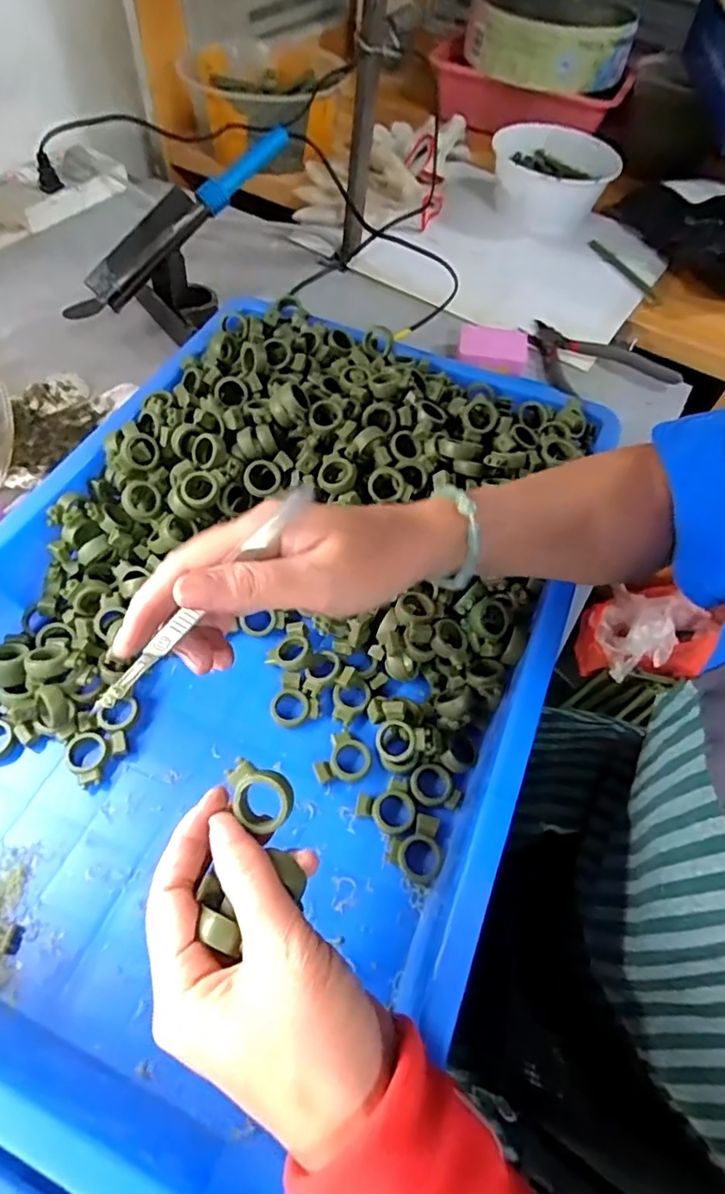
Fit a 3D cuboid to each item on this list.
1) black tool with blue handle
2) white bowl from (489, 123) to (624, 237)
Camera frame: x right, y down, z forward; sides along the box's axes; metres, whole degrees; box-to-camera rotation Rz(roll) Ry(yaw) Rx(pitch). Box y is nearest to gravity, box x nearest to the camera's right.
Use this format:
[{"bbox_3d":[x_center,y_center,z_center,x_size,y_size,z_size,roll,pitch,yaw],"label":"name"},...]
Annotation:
[{"bbox_3d":[-0.191,-0.379,0.577,0.282,0.038,0.040,-41,67,-1],"label":"black tool with blue handle"},{"bbox_3d":[0.262,-0.583,0.803,0.172,0.081,0.181,2,57,-3],"label":"white bowl"}]

